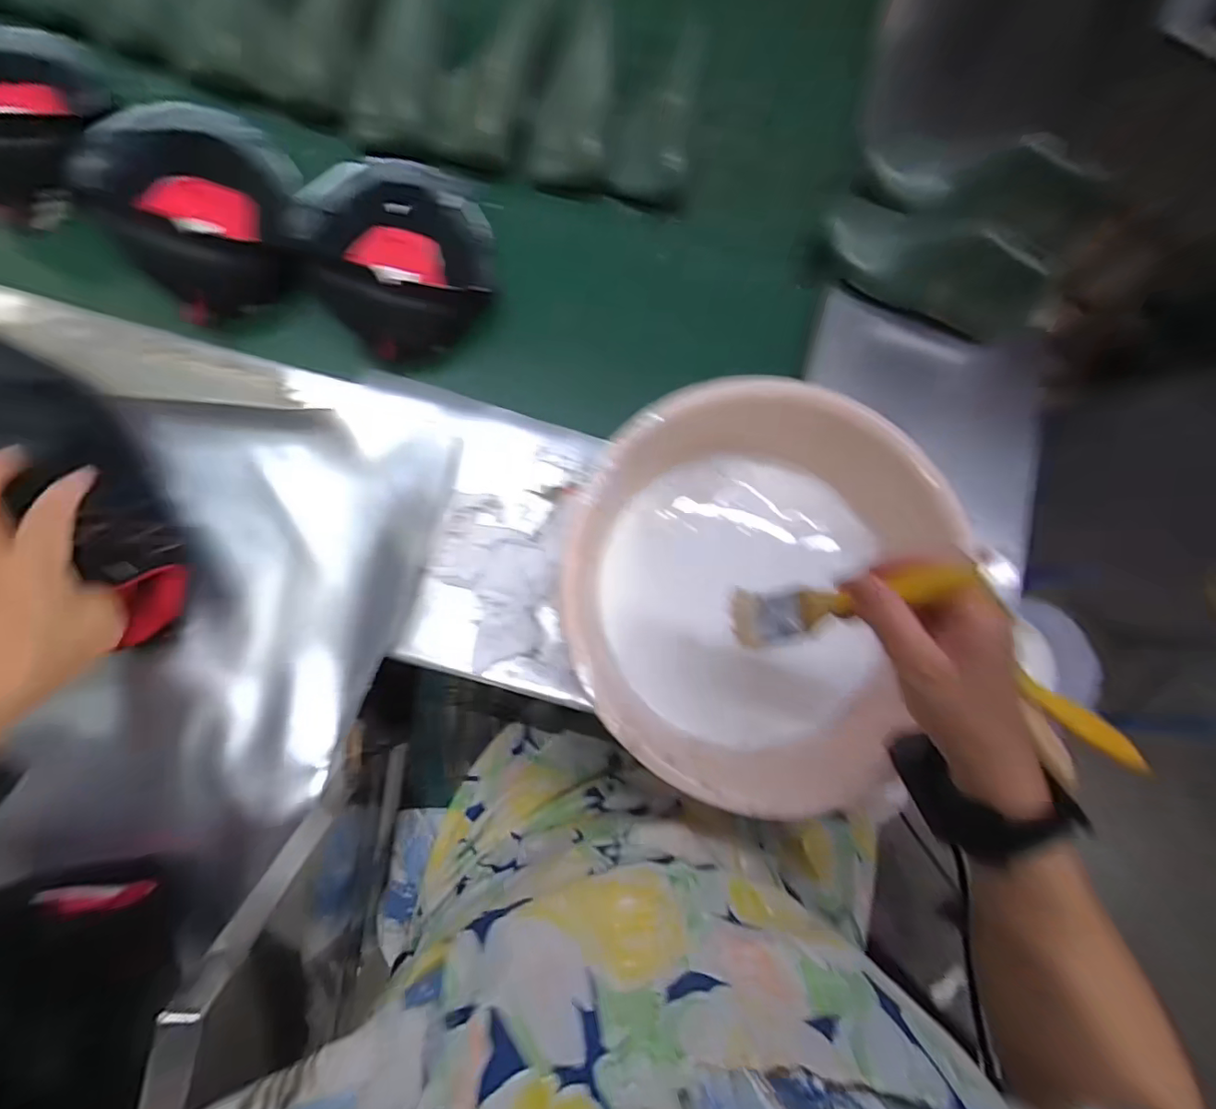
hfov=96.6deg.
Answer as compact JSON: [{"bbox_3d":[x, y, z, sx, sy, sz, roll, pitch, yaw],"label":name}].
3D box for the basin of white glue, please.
[{"bbox_3d":[0.108,0.039,0.442,0.280,0.122,0.279,1,82,-4],"label":"basin of white glue"}]

